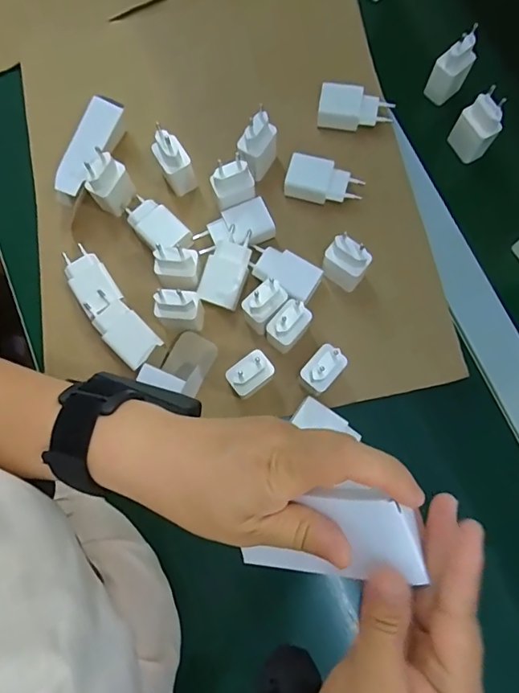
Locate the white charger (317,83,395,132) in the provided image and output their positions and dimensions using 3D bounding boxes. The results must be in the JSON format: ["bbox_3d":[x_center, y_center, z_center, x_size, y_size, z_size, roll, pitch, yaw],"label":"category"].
[{"bbox_3d":[0.102,-0.252,0.508,0.077,0.031,0.037,6,77,2],"label":"white charger"}]

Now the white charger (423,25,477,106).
[{"bbox_3d":[0.209,-0.303,0.515,0.029,0.071,0.035,44,81,9],"label":"white charger"}]

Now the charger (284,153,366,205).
[{"bbox_3d":[0.066,-0.169,0.488,0.076,0.029,0.037,11,77,3],"label":"charger"}]

